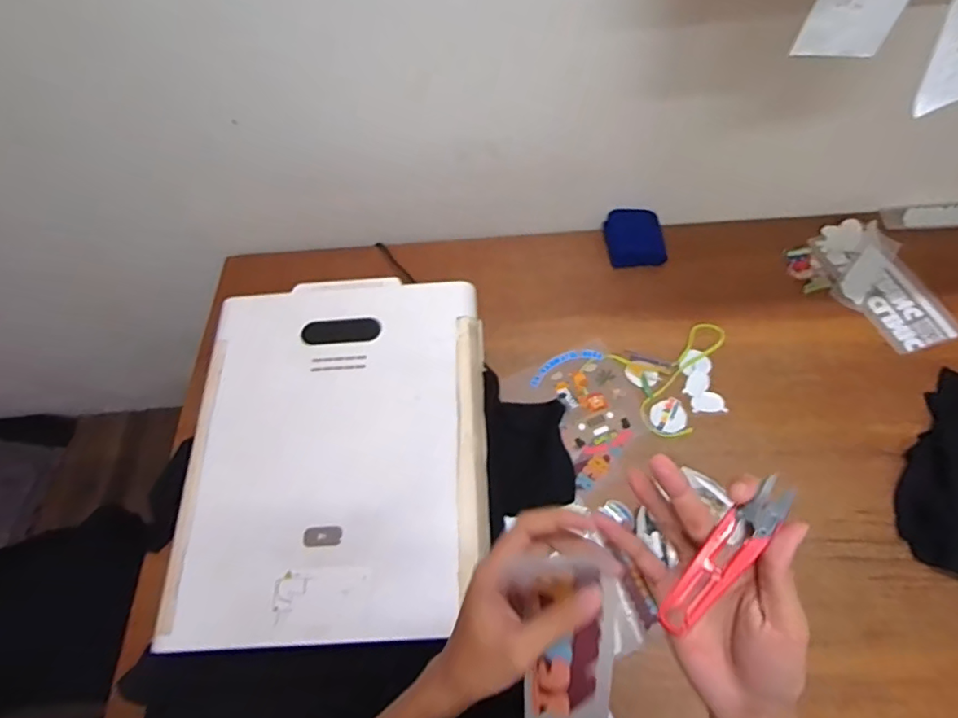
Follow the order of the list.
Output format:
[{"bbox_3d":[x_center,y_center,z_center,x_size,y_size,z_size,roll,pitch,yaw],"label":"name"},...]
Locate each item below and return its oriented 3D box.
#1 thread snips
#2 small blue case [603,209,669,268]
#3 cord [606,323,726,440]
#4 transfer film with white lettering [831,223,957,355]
[{"bbox_3d":[0.154,0.121,0.335,0.109,0.018,0.025,-44,65,-11],"label":"thread snips"},{"bbox_3d":[0.310,-0.244,1.069,0.109,0.025,0.126,-6,76,-3],"label":"small blue case"},{"bbox_3d":[0.359,0.035,0.935,0.208,0.010,0.181,-17,61,-6],"label":"cord"},{"bbox_3d":[0.751,-0.128,1.001,0.161,0.013,0.244,-15,62,-7],"label":"transfer film with white lettering"}]

